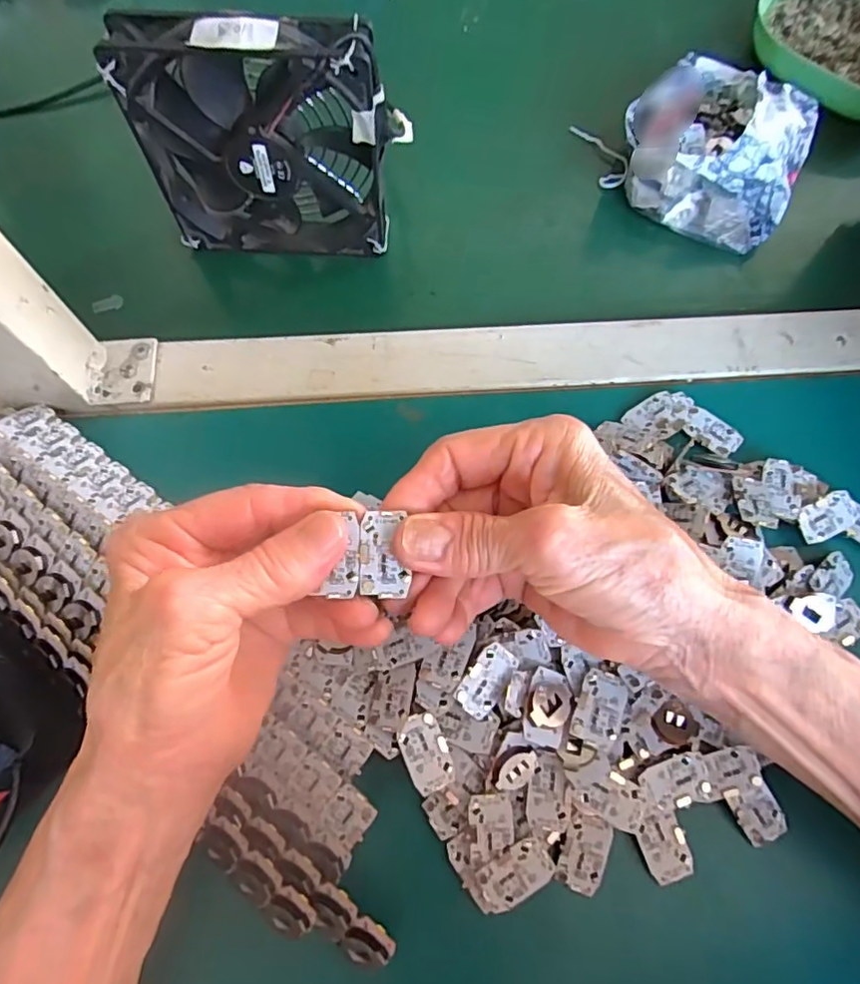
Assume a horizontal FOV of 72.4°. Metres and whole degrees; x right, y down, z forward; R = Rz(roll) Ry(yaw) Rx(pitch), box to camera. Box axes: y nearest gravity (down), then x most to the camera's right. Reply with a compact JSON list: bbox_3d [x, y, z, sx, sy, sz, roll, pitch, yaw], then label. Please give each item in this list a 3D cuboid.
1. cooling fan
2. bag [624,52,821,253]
[{"bbox_3d":[-0.081,-0.181,0.306,0.126,0.110,0.030,2,70,0],"label":"cooling fan"},{"bbox_3d":[0.178,-0.210,0.359,0.098,0.056,0.102,23,72,8],"label":"bag"}]

